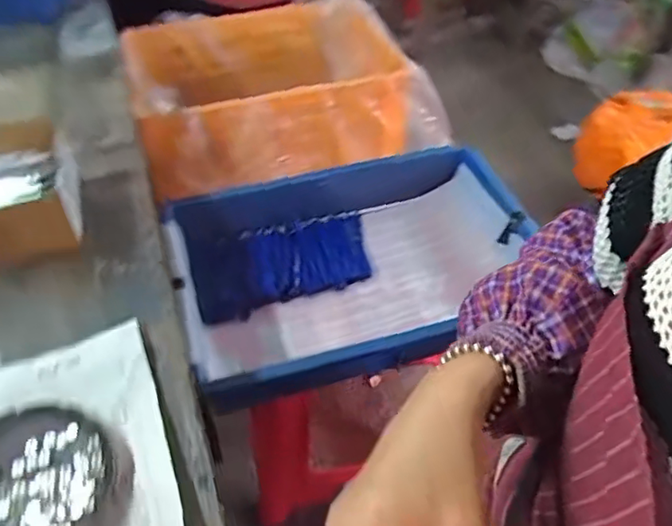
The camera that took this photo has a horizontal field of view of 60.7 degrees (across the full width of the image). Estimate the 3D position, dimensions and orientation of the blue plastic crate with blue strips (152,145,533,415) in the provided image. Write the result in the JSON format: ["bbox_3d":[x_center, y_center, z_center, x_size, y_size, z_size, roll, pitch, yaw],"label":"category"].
[{"bbox_3d":[0.031,0.002,0.690,0.423,0.102,0.273,-12,44,-14],"label":"blue plastic crate with blue strips"}]

